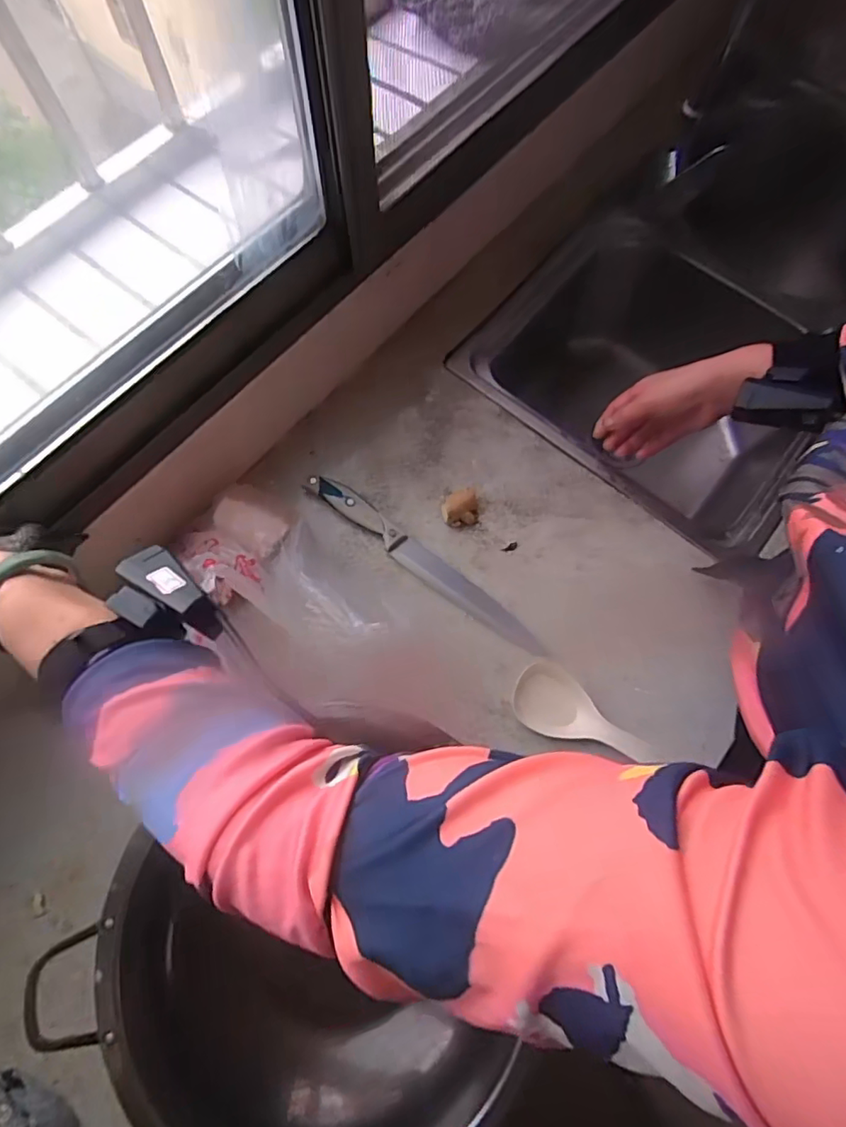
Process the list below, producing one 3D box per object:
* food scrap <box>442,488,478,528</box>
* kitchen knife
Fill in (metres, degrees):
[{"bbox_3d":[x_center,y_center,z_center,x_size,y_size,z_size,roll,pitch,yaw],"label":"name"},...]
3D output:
[{"bbox_3d":[0.041,-0.064,0.630,0.043,0.027,0.040,0,73,-2],"label":"food scrap"},{"bbox_3d":[0.000,0.000,0.610,0.299,0.019,0.031,39,76,10],"label":"kitchen knife"}]

